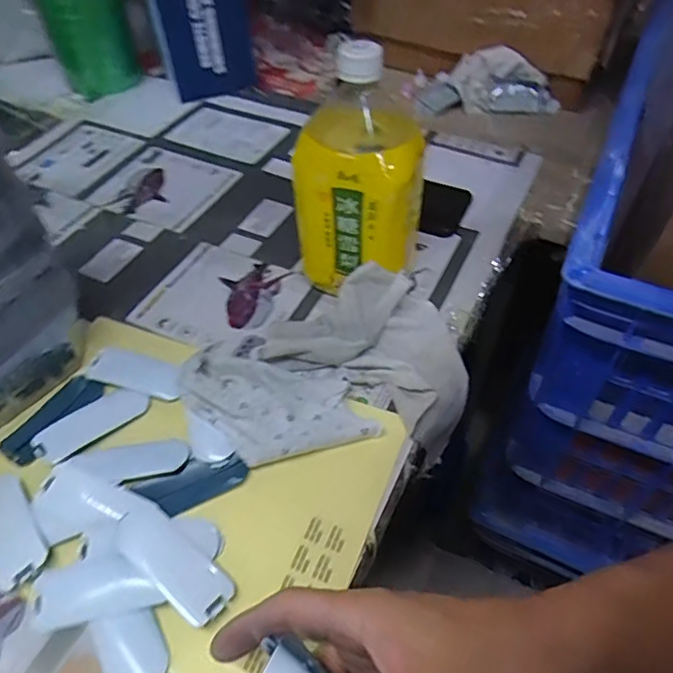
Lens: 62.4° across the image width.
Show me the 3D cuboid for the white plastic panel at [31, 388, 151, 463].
[{"bbox_3d":[-0.179,0.062,0.410,0.077,0.005,0.033,-35,58,-28],"label":"white plastic panel"}]

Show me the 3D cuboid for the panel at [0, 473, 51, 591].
[{"bbox_3d":[-0.211,0.121,0.358,0.032,0.011,0.078,-30,56,-25],"label":"panel"}]

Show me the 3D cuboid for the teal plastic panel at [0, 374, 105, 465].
[{"bbox_3d":[-0.213,0.060,0.418,0.033,0.005,0.078,24,52,18],"label":"teal plastic panel"}]

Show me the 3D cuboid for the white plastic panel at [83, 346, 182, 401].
[{"bbox_3d":[-0.156,0.028,0.440,0.077,0.005,0.032,14,50,11],"label":"white plastic panel"}]

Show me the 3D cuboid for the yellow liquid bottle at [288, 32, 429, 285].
[{"bbox_3d":[0.020,-0.121,0.450,0.095,0.200,0.078,13,51,11],"label":"yellow liquid bottle"}]

